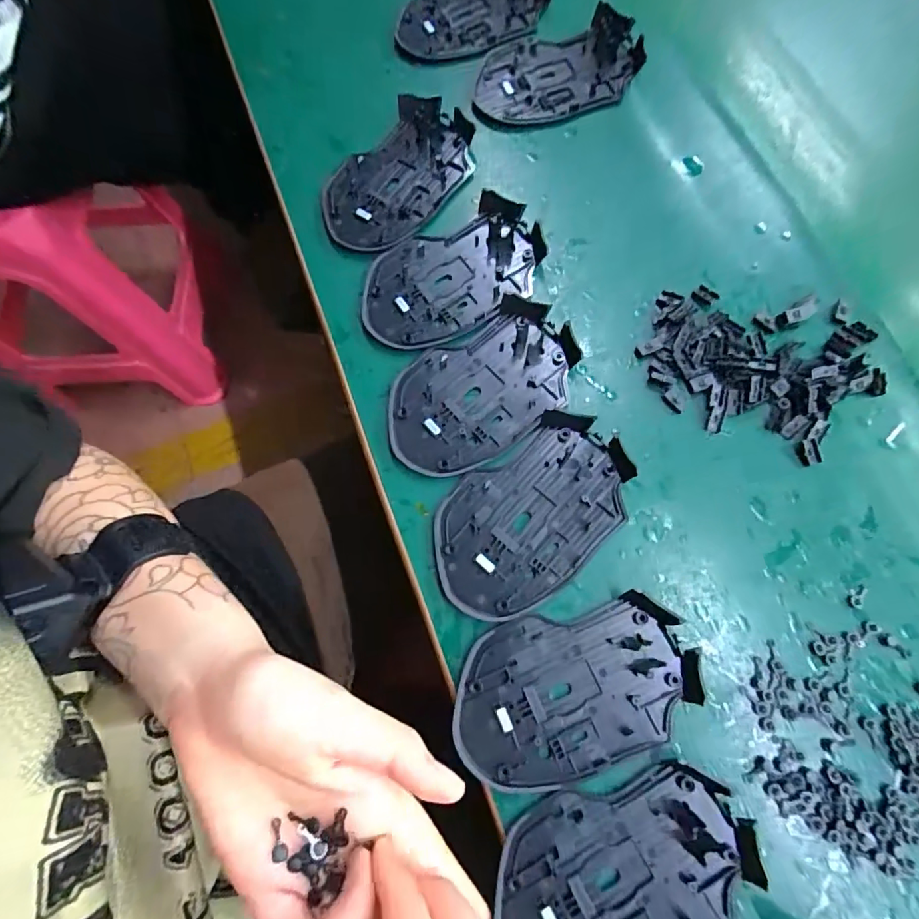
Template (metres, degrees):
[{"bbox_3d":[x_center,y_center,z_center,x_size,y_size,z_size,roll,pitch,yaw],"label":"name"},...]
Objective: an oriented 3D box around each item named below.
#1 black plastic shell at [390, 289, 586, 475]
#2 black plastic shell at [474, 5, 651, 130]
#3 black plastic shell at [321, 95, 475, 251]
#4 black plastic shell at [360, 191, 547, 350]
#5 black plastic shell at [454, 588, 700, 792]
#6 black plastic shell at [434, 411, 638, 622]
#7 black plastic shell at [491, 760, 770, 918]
[{"bbox_3d":[0.012,-0.040,0.278,0.114,0.010,0.072,-33,76,-7],"label":"black plastic shell"},{"bbox_3d":[0.065,-0.264,0.330,0.112,0.022,0.072,-15,74,-2],"label":"black plastic shell"},{"bbox_3d":[-0.040,-0.187,0.322,0.115,0.019,0.074,-43,77,-10],"label":"black plastic shell"},{"bbox_3d":[-0.004,-0.111,0.298,0.114,0.014,0.074,-22,74,-4],"label":"black plastic shell"},{"bbox_3d":[0.053,0.109,0.232,0.113,0.011,0.070,-15,74,-2],"label":"black plastic shell"},{"bbox_3d":[0.037,0.029,0.258,0.113,0.009,0.071,-37,76,-8],"label":"black plastic shell"},{"bbox_3d":[0.072,0.183,0.213,0.112,0.006,0.071,-14,74,-2],"label":"black plastic shell"}]

